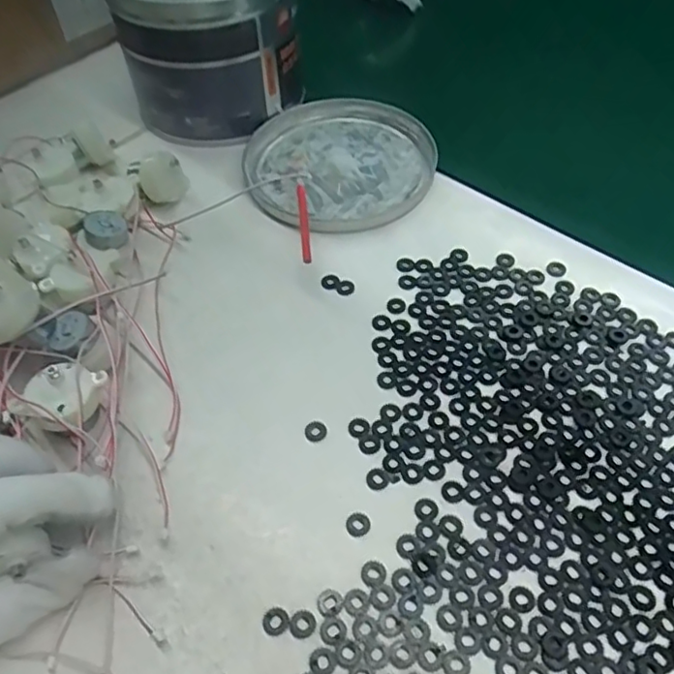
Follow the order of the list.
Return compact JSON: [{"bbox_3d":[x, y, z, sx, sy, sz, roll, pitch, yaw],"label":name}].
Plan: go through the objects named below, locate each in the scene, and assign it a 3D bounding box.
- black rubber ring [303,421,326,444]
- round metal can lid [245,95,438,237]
[{"bbox_3d":[-0.011,0.046,0.309,0.010,0.004,0.010,-2,52,3],"label":"black rubber ring"},{"bbox_3d":[0.003,-0.124,0.432,0.128,0.015,0.134,-2,52,3],"label":"round metal can lid"}]

